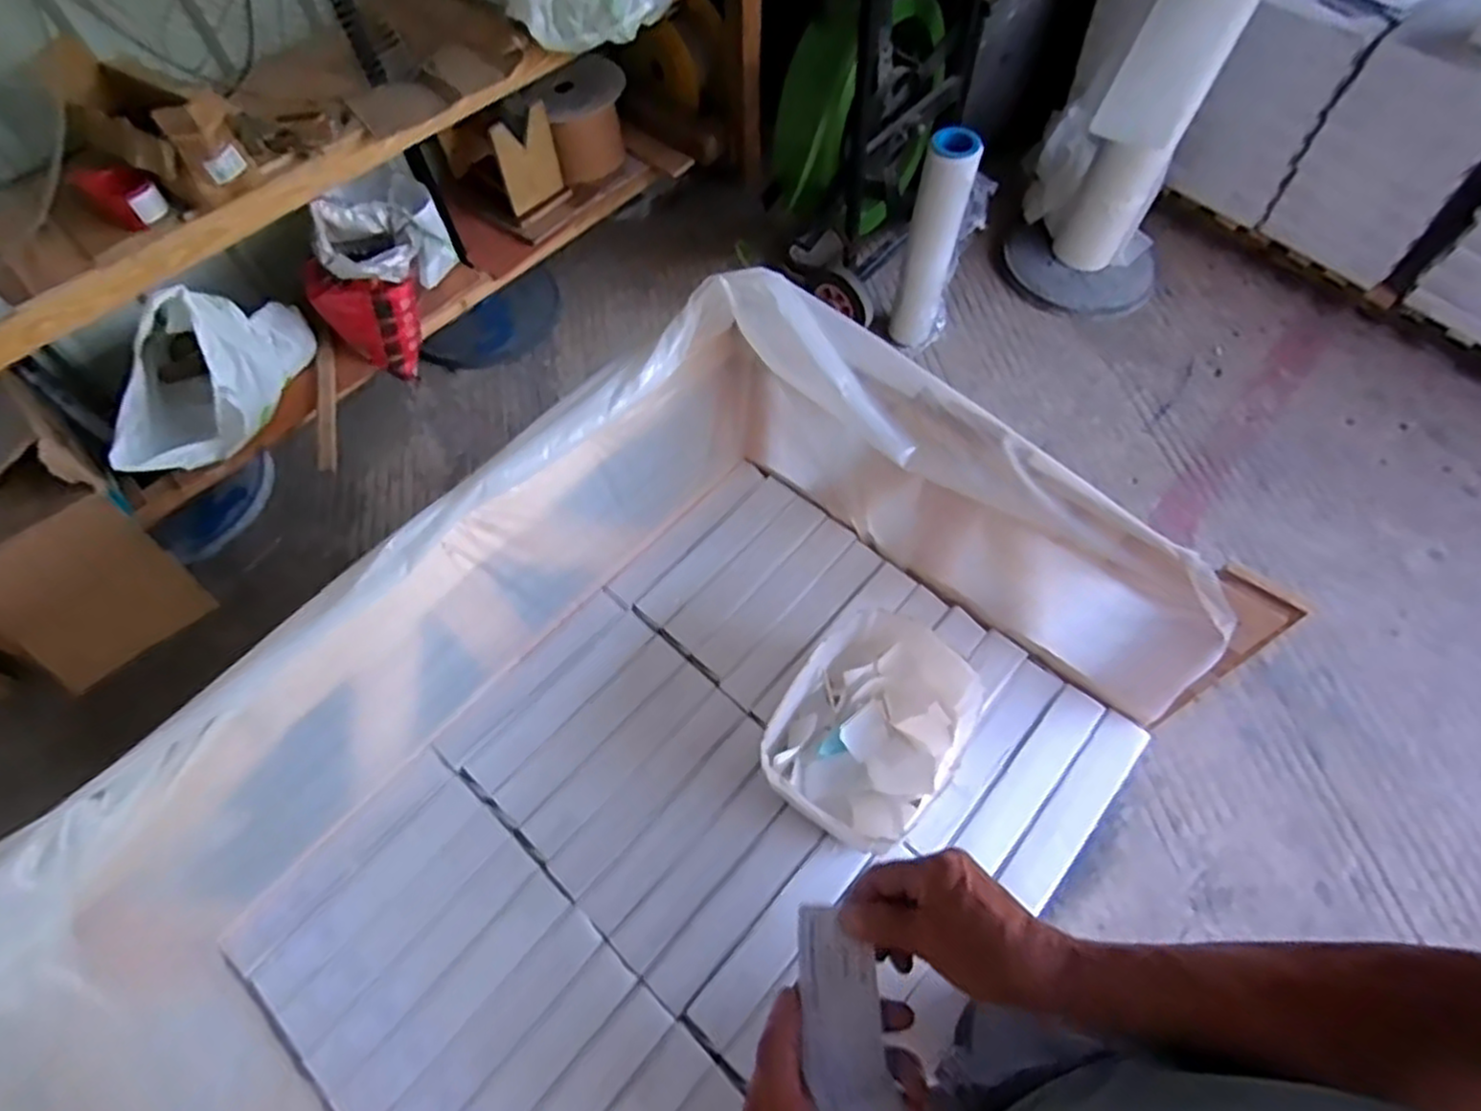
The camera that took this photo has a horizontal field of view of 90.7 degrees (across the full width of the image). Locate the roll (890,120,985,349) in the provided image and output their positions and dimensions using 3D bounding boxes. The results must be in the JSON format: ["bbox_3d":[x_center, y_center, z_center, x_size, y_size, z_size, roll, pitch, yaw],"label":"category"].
[{"bbox_3d":[0.444,-0.711,1.694,0.099,0.503,0.089,1,62,1],"label":"roll"}]

